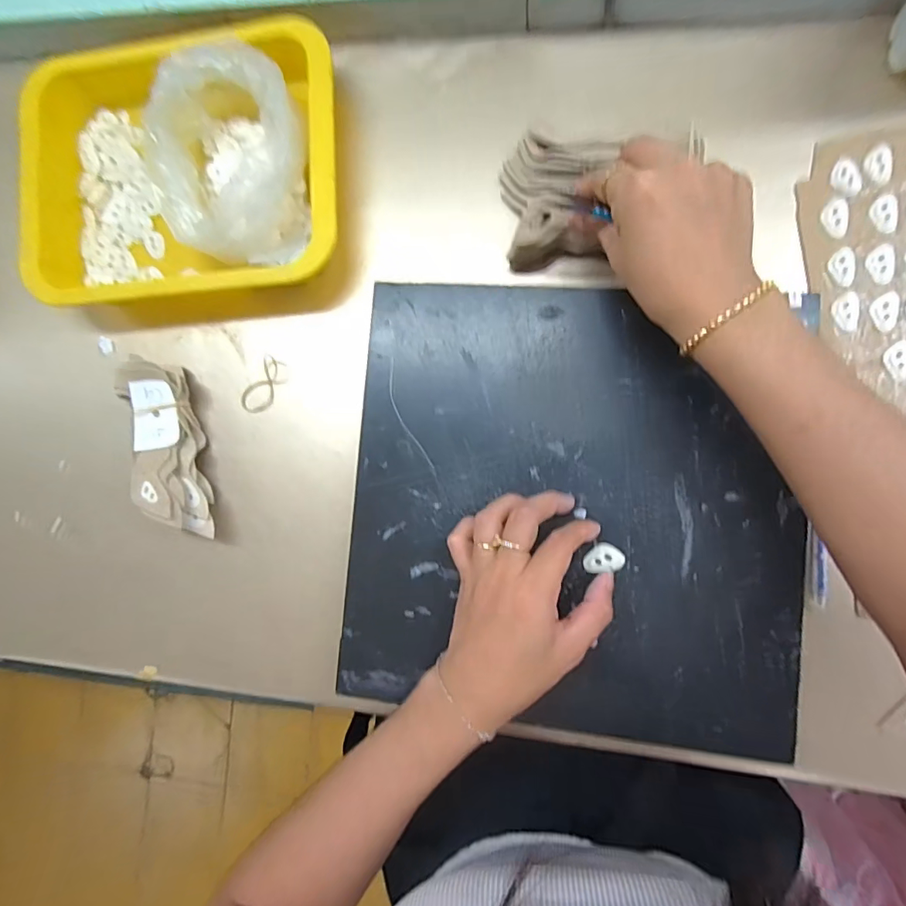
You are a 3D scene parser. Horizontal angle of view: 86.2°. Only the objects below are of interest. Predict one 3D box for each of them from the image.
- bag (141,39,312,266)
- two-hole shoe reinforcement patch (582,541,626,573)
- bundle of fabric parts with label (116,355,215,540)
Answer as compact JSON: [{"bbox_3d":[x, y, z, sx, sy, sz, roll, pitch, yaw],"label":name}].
[{"bbox_3d":[-0.168,-0.226,0.367,0.109,0.062,0.144,-3,87,8],"label":"bag"},{"bbox_3d":[0.102,0.070,0.325,0.027,0.004,0.019,-7,85,6],"label":"two-hole shoe reinforcement patch"},{"bbox_3d":[-0.224,-0.002,0.377,0.049,0.040,0.143,-14,86,7],"label":"bundle of fabric parts with label"}]

